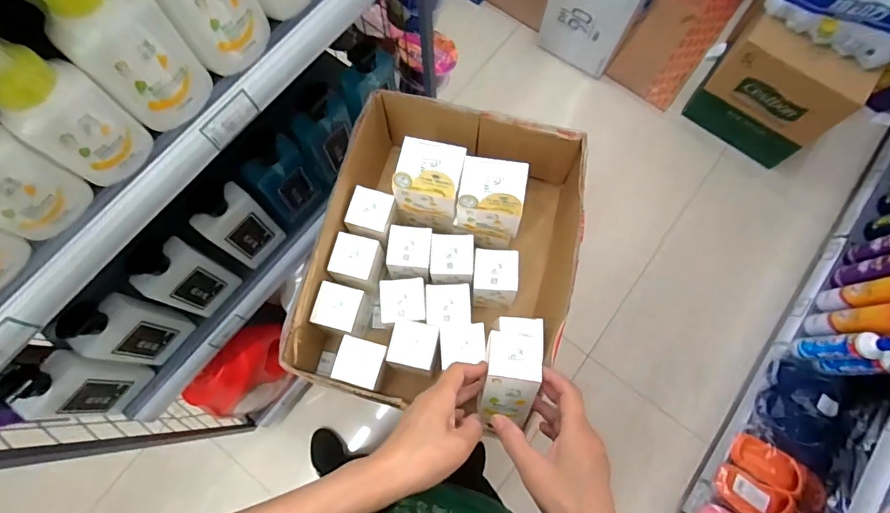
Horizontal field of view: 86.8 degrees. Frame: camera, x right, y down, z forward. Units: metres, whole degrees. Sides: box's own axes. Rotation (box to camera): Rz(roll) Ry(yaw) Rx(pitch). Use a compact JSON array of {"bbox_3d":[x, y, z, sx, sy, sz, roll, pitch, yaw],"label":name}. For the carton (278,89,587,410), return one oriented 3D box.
[{"bbox_3d":[0.002,-0.001,0.594,0.289,0.147,0.356,15,75,3],"label":"carton"}]

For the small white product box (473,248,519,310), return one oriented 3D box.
[{"bbox_3d":[0.063,0.030,0.616,0.053,0.082,0.063,2,74,-1],"label":"small white product box"}]

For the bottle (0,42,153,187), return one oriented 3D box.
[{"bbox_3d":[-0.335,-0.130,0.394,0.062,0.165,0.072,37,77,9],"label":"bottle"}]

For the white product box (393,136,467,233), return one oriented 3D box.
[{"bbox_3d":[-0.019,-0.092,0.601,0.077,0.122,0.080,13,75,3],"label":"white product box"}]

